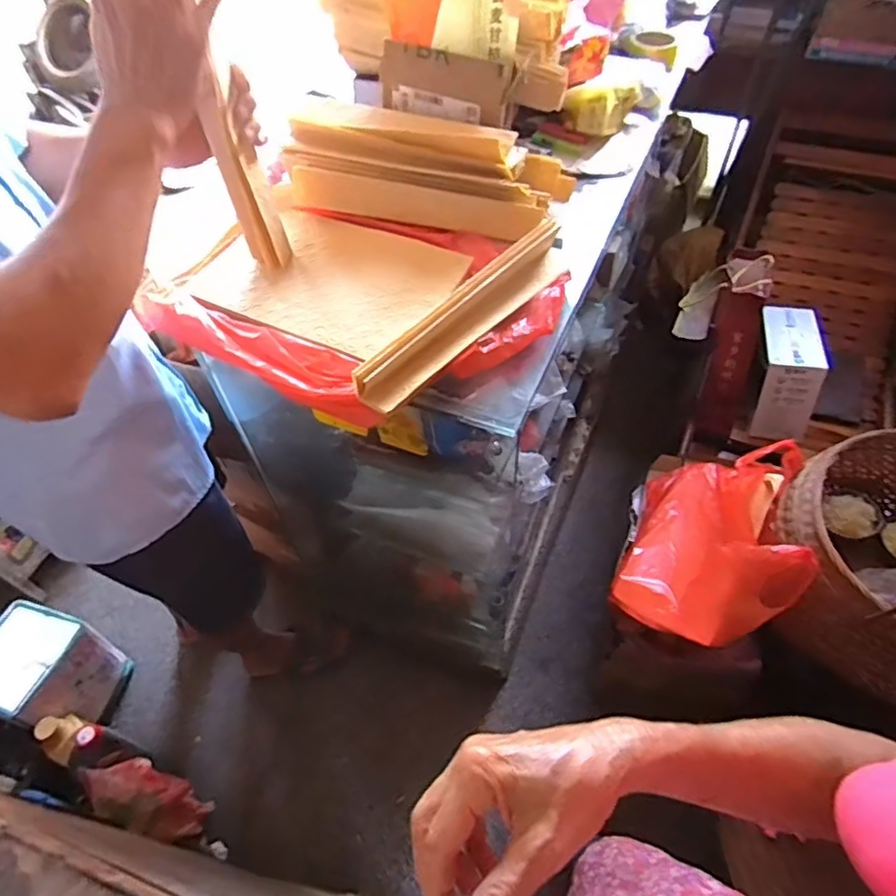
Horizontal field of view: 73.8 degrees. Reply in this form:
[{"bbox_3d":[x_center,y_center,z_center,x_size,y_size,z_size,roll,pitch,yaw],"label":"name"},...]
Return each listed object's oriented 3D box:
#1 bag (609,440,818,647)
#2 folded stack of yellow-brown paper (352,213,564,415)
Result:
[{"bbox_3d":[0.484,0.144,1.084,0.252,0.233,0.368,19,56,17],"label":"bag"},{"bbox_3d":[0.028,-0.158,0.664,0.052,0.049,0.325,36,62,26],"label":"folded stack of yellow-brown paper"}]

